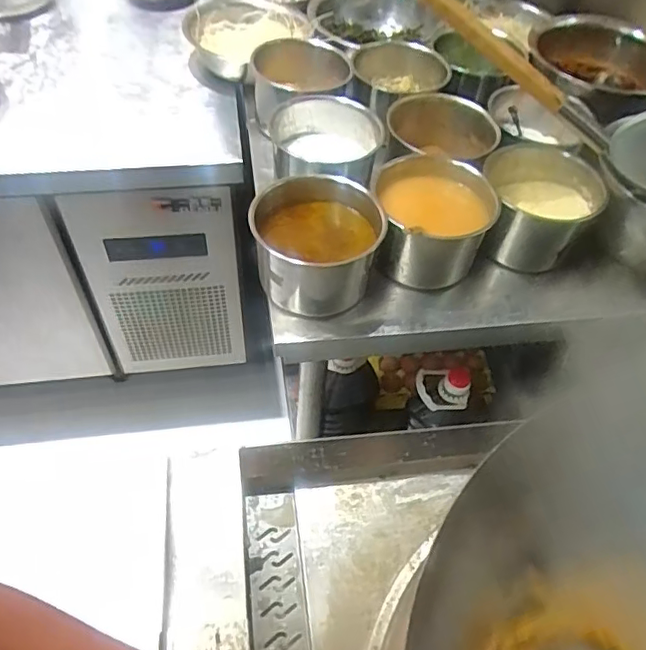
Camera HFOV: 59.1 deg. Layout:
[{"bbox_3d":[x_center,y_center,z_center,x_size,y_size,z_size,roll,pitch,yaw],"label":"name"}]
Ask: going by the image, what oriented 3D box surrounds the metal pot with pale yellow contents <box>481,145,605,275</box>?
[{"bbox_3d":[0.335,-0.176,0.875,0.154,0.120,0.159,4,52,-1],"label":"metal pot with pale yellow contents"}]

